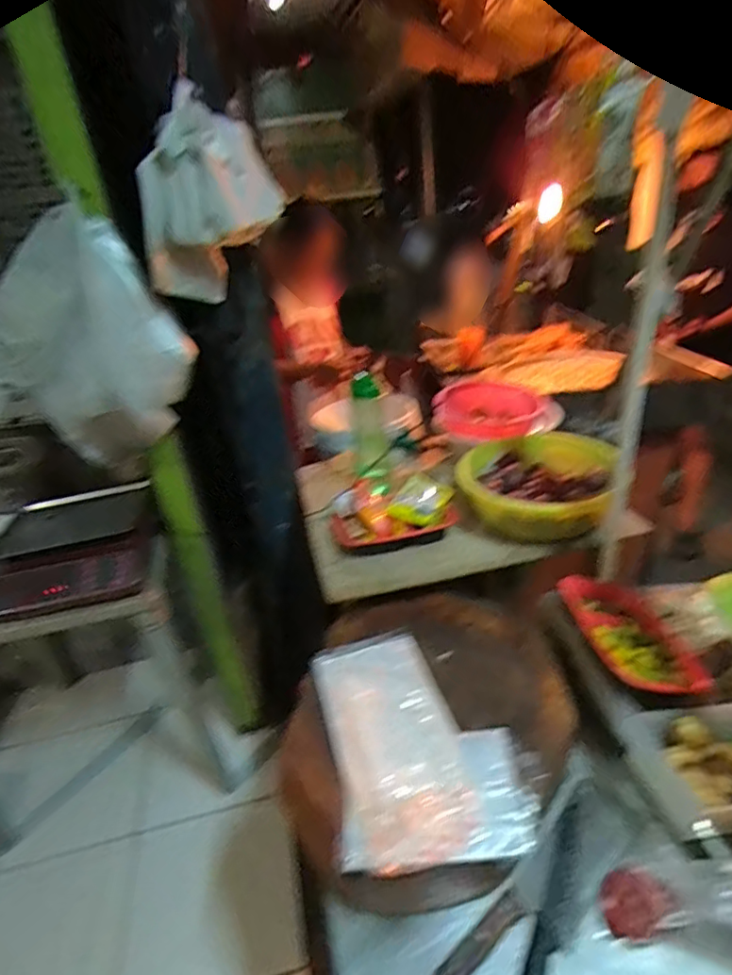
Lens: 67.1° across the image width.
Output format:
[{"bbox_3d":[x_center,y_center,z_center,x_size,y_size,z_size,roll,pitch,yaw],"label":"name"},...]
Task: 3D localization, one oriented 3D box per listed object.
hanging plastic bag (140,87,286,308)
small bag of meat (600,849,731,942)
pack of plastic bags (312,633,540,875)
[{"bbox_3d":[-0.277,-0.501,0.992,0.190,0.291,0.192,0,30,13],"label":"hanging plastic bag"},{"bbox_3d":[0.368,0.432,0.573,0.241,0.058,0.074,-31,16,33],"label":"small bag of meat"},{"bbox_3d":[0.062,0.320,0.733,0.240,0.031,0.338,-11,30,-7],"label":"pack of plastic bags"}]

